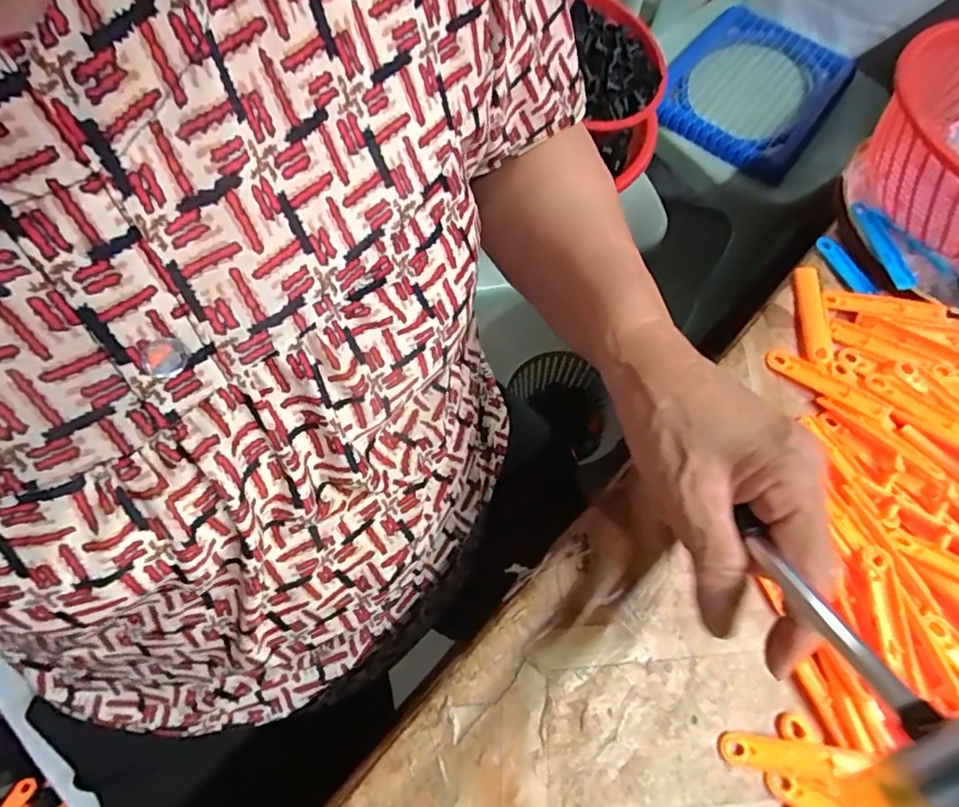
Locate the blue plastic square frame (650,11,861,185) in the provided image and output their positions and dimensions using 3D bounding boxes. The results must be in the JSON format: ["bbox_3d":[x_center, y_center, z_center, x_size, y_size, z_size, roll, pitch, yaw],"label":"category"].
[{"bbox_3d":[0.429,-0.497,0.893,0.244,0.063,0.304,36,65,9],"label":"blue plastic square frame"}]

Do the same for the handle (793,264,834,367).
[{"bbox_3d":[0.228,-0.061,0.380,0.017,0.005,0.080,10,64,-3],"label":"handle"}]

